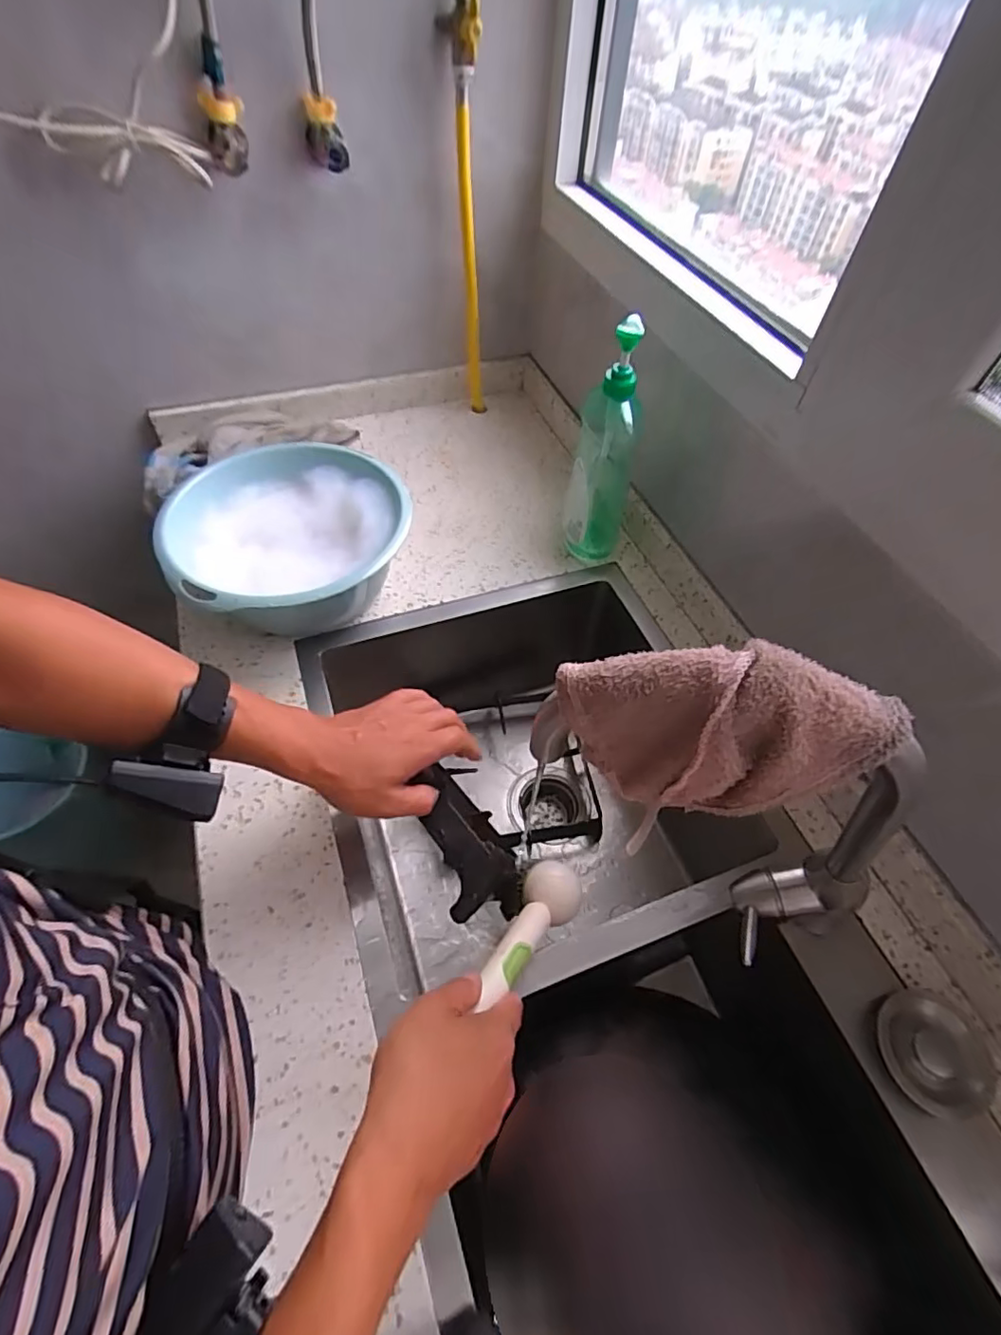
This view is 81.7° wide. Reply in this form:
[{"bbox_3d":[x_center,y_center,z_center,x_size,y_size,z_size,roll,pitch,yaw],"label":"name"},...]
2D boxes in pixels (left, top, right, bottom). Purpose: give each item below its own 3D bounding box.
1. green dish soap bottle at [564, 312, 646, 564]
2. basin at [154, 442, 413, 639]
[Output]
[{"bbox_3d":[0.125,-0.257,0.696,0.075,0.273,0.077,13,55,7],"label":"green dish soap bottle"},{"bbox_3d":[-0.242,-0.139,0.689,0.260,0.116,0.265,1,54,-1],"label":"basin"}]

